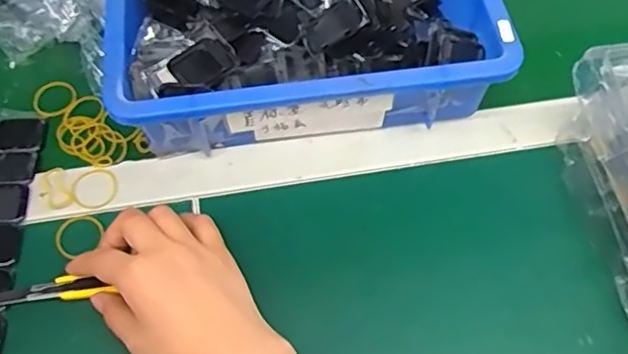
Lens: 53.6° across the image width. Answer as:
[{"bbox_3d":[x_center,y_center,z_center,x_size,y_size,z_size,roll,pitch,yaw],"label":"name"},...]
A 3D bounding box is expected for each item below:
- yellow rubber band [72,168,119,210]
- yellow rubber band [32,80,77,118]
[{"bbox_3d":[-0.163,0.008,0.463,0.033,0.004,0.035,0,60,-1],"label":"yellow rubber band"},{"bbox_3d":[-0.213,-0.064,0.511,0.035,0.005,0.039,-36,67,-19],"label":"yellow rubber band"}]

